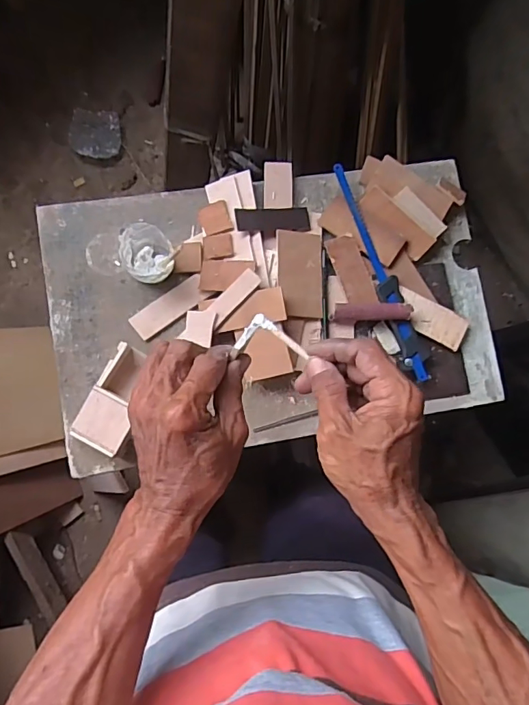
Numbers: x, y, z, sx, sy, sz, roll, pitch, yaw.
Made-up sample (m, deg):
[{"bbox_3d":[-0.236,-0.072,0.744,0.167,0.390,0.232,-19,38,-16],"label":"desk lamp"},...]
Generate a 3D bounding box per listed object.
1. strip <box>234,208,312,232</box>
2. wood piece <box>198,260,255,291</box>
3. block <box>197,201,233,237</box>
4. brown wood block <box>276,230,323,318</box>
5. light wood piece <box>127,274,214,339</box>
[{"bbox_3d":[0.011,-0.175,0.654,0.100,0.007,0.032,-7,87,-18],"label":"strip"},{"bbox_3d":[-0.048,-0.098,0.633,0.070,0.005,0.039,2,83,9],"label":"wood piece"},{"bbox_3d":[-0.065,-0.176,0.651,0.041,0.004,0.044,-17,82,11],"label":"block"},{"bbox_3d":[0.047,-0.103,0.644,0.061,0.010,0.112,1,84,-7],"label":"brown wood block"},{"bbox_3d":[-0.121,-0.059,0.639,0.104,0.005,0.036,-36,89,-9],"label":"light wood piece"}]

